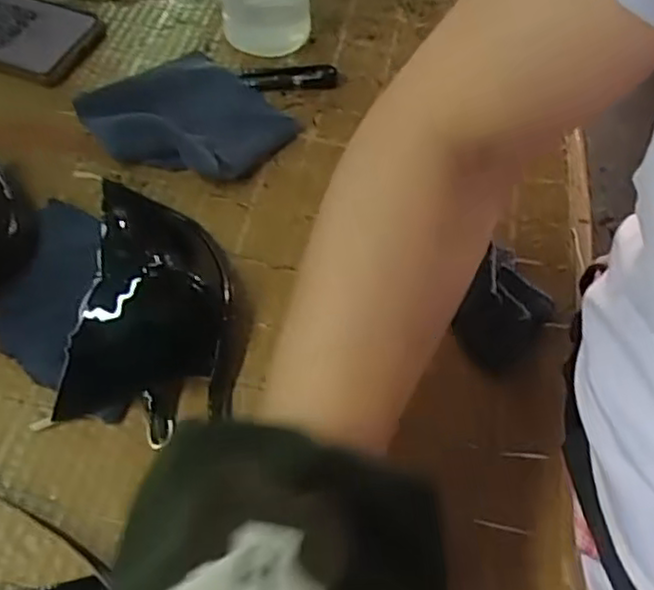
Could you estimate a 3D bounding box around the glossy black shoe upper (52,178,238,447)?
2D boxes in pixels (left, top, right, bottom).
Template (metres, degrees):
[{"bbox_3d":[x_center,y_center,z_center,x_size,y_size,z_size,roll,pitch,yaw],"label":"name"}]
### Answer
[{"bbox_3d":[-0.092,-0.006,0.378,0.083,0.043,0.148,3,55,-1],"label":"glossy black shoe upper"}]

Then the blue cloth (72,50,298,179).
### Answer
[{"bbox_3d":[-0.091,-0.120,0.467,0.114,0.019,0.107,34,60,19],"label":"blue cloth"}]

